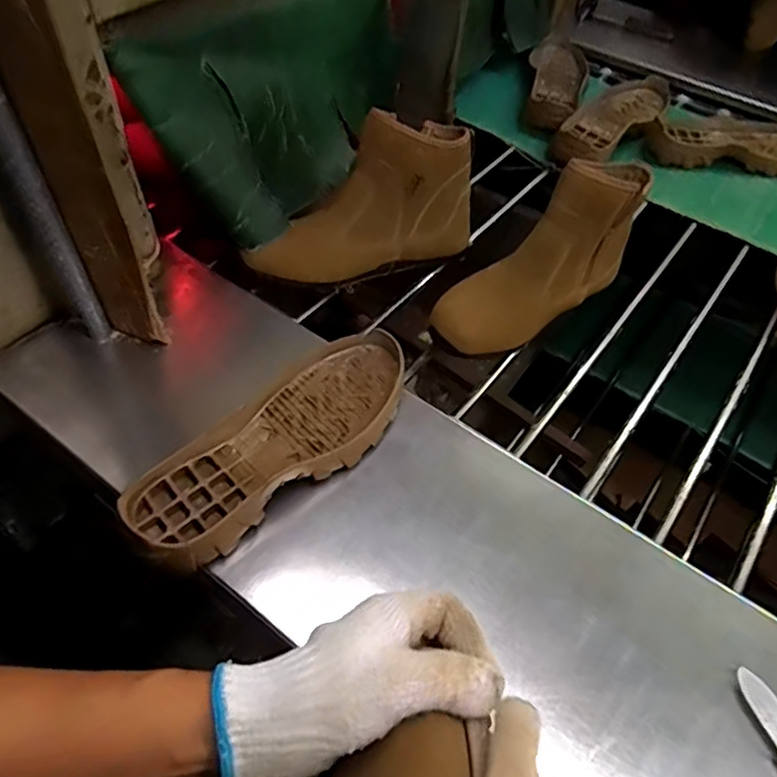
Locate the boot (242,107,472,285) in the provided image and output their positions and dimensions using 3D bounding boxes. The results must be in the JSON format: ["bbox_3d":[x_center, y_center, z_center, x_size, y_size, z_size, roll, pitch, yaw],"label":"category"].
[{"bbox_3d":[-0.028,-0.208,0.663,0.249,0.132,0.095,-14,55,-13],"label":"boot"}]

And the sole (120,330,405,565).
[{"bbox_3d":[-0.083,0.041,0.509,0.106,0.037,0.267,33,58,19],"label":"sole"}]

